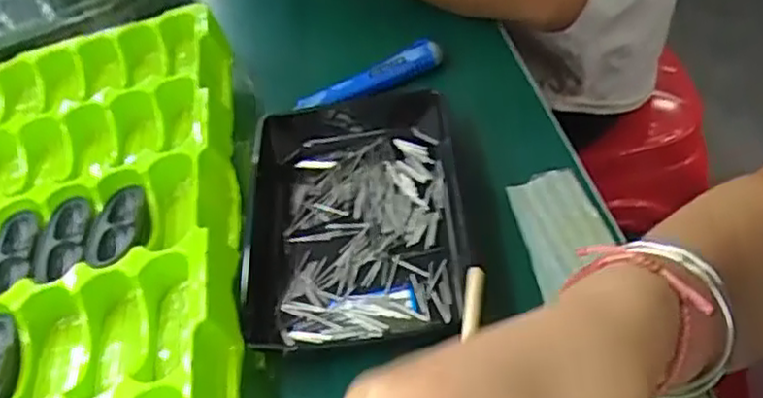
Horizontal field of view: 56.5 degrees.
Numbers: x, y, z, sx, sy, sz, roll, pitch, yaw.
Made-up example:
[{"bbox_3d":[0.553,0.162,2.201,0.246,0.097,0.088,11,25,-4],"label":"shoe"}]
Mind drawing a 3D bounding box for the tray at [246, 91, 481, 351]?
[{"bbox_3d":[-0.015,0.006,0.416,0.124,0.034,0.178,-9,46,3],"label":"tray"}]

